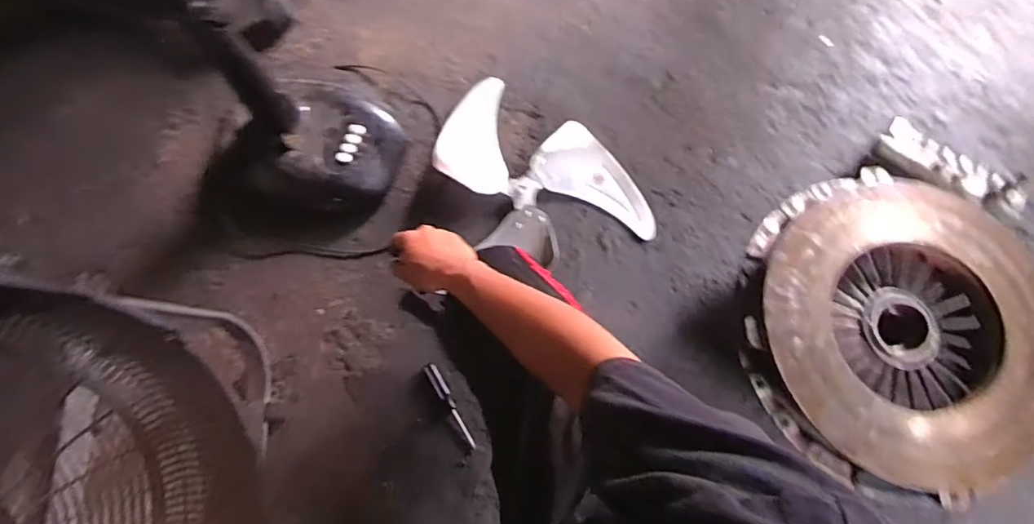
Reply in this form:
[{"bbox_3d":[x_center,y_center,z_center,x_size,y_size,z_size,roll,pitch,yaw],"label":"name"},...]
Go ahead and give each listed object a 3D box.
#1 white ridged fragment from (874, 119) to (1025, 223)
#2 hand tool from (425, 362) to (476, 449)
[{"bbox_3d":[0.762,-0.163,0.936,0.256,0.031,0.096,31,77,8],"label":"white ridged fragment"},{"bbox_3d":[-0.103,0.225,0.837,0.018,0.013,0.145,-31,77,-8],"label":"hand tool"}]

